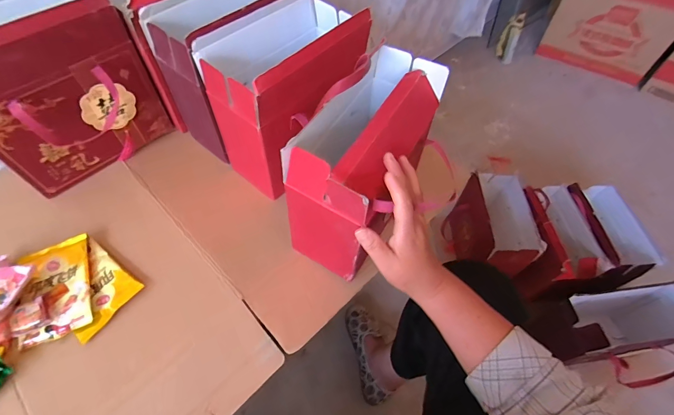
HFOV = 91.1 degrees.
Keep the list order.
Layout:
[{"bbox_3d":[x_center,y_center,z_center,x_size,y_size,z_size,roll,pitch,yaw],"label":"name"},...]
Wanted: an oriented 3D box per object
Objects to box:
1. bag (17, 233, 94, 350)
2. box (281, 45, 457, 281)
[{"bbox_3d":[-0.427,0.120,0.501,0.095,0.027,0.150,-20,58,-13],"label":"bag"},{"bbox_3d":[0.041,-0.075,0.499,0.134,0.236,0.289,24,65,15],"label":"box"}]

